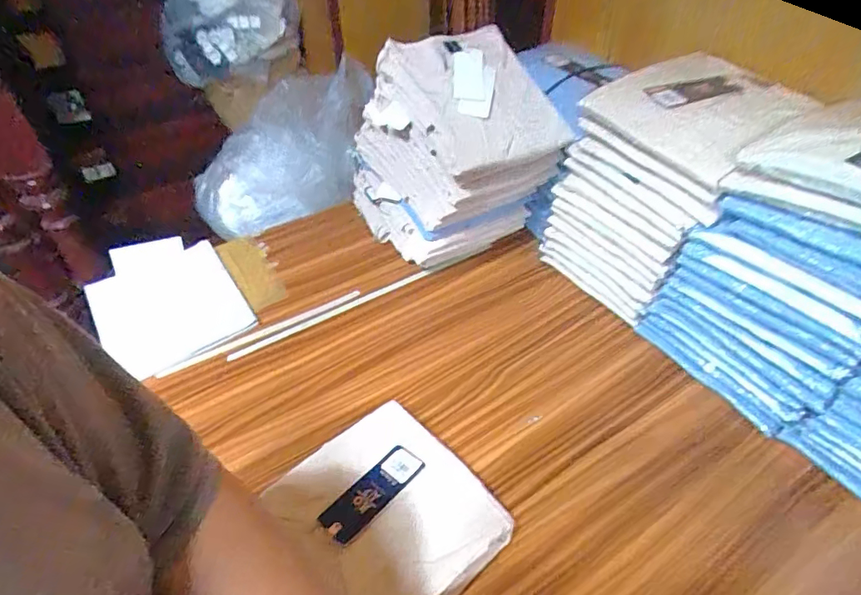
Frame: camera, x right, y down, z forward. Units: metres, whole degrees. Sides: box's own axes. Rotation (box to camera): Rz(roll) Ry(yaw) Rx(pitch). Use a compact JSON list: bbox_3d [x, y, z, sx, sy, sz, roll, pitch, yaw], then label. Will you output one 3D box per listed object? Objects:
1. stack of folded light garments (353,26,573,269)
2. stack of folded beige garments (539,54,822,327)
[{"bbox_3d":[0.028,-0.223,0.810,0.234,0.332,0.264,-21,45,-19],"label":"stack of folded light garments"},{"bbox_3d":[0.338,-0.149,0.724,0.222,0.316,0.243,-25,46,-23],"label":"stack of folded beige garments"}]

